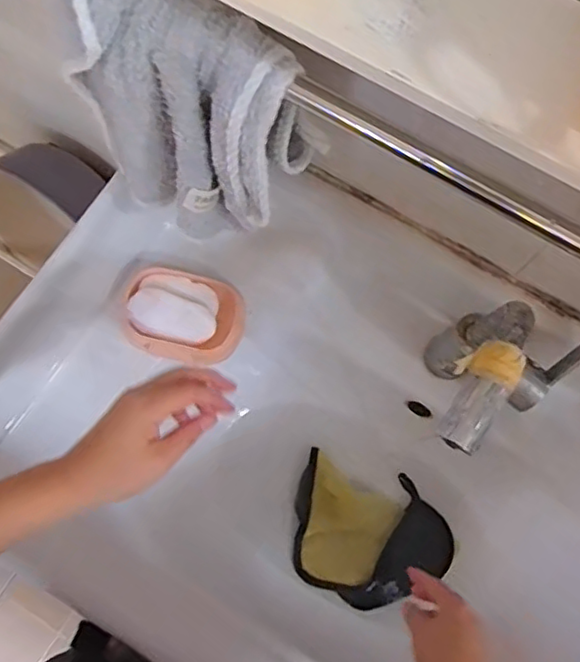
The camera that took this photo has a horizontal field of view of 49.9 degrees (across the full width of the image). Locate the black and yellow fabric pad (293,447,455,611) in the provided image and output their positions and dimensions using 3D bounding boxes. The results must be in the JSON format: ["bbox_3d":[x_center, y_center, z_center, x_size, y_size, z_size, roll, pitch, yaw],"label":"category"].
[{"bbox_3d":[0.094,0.235,0.720,0.177,0.012,0.148,12,75,2],"label":"black and yellow fabric pad"}]

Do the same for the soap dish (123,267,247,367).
[{"bbox_3d":[-0.108,-0.016,0.651,0.120,0.028,0.093,9,74,1],"label":"soap dish"}]

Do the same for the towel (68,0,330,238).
[{"bbox_3d":[-0.082,-0.159,0.477,0.200,0.206,0.085,19,75,4],"label":"towel"}]

